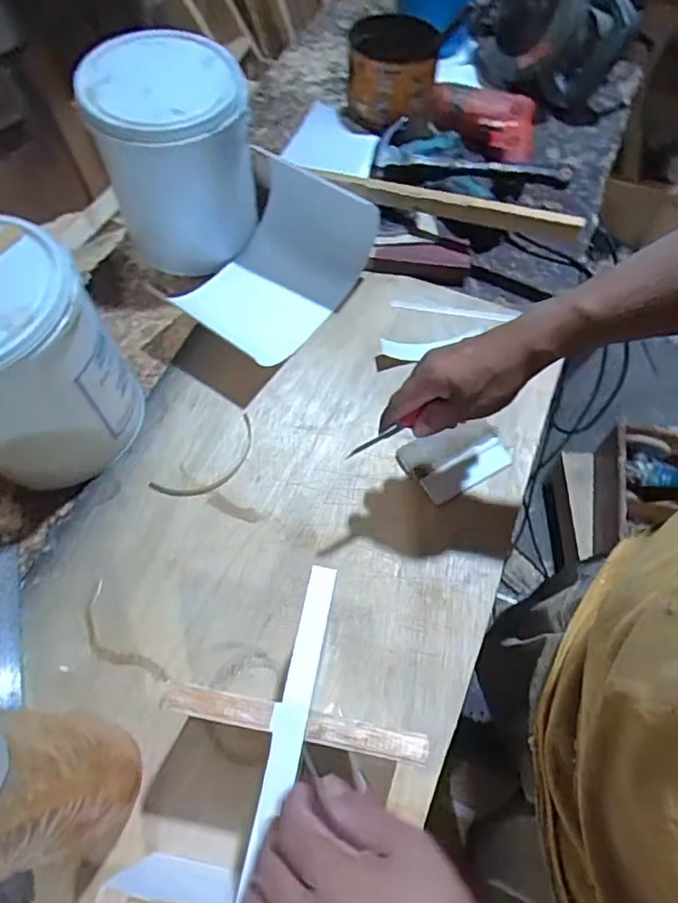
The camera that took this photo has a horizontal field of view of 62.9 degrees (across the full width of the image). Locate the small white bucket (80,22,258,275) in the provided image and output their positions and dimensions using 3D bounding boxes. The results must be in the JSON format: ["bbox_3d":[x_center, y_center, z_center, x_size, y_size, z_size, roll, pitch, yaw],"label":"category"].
[{"bbox_3d":[-0.197,-0.353,0.716,0.176,0.250,0.177,-6,60,-3],"label":"small white bucket"}]

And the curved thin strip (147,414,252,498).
[{"bbox_3d":[-0.136,0.013,0.595,0.127,0.004,0.052,-38,67,-19],"label":"curved thin strip"}]

